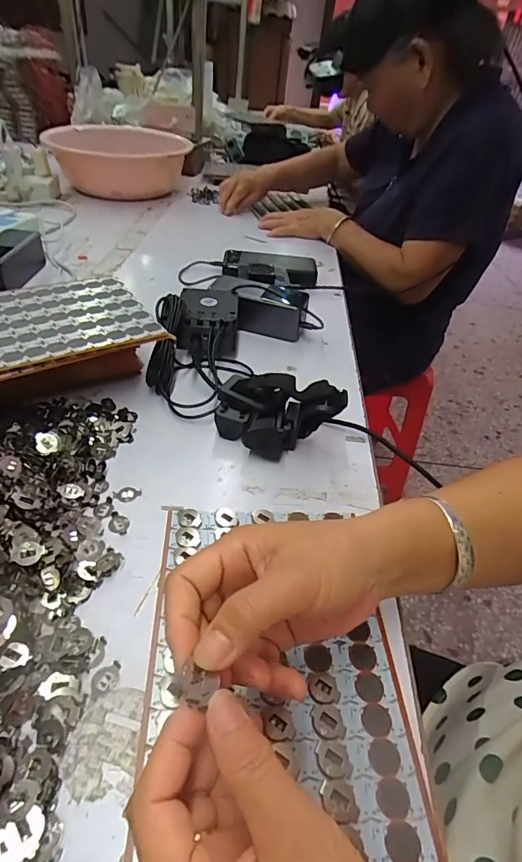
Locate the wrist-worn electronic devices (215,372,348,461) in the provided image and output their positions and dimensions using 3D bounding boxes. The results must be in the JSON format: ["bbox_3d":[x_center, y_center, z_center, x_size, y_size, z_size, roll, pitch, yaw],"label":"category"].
[{"bbox_3d":[0.014,-0.015,0.420,0.118,0.072,0.063,16,41,9],"label":"wrist-worn electronic devices"}]

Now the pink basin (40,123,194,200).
[{"bbox_3d":[-0.352,-0.695,1.131,0.319,0.105,0.352,2,41,-6],"label":"pink basin"}]

